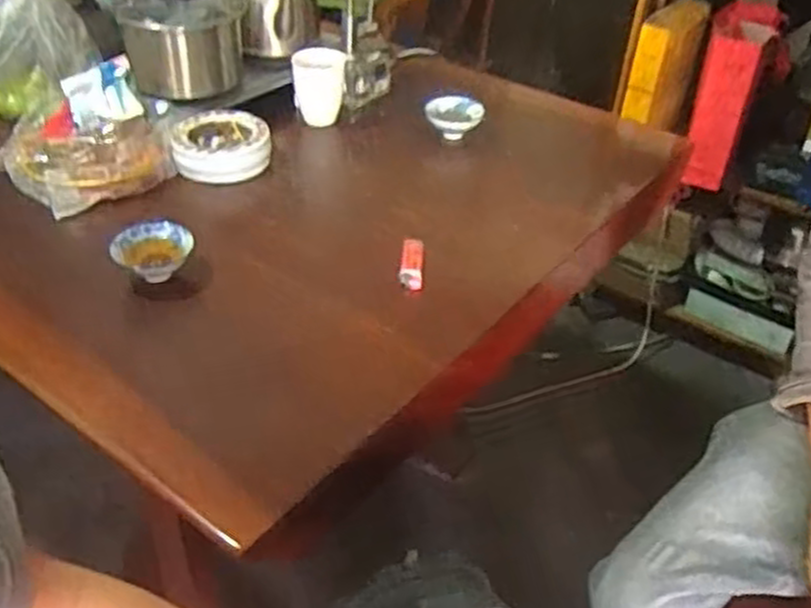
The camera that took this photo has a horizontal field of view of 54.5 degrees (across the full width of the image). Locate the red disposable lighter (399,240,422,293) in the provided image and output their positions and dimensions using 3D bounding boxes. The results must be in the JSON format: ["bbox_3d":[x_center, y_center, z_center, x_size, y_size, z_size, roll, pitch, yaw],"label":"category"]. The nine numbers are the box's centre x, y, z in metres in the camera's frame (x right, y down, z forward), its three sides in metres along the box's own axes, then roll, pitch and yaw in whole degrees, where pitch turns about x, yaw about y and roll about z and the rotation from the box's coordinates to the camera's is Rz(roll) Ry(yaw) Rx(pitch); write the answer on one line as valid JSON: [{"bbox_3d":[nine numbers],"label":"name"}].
[{"bbox_3d":[0.006,-0.044,0.855,0.023,0.014,0.077,2,38,0],"label":"red disposable lighter"}]

